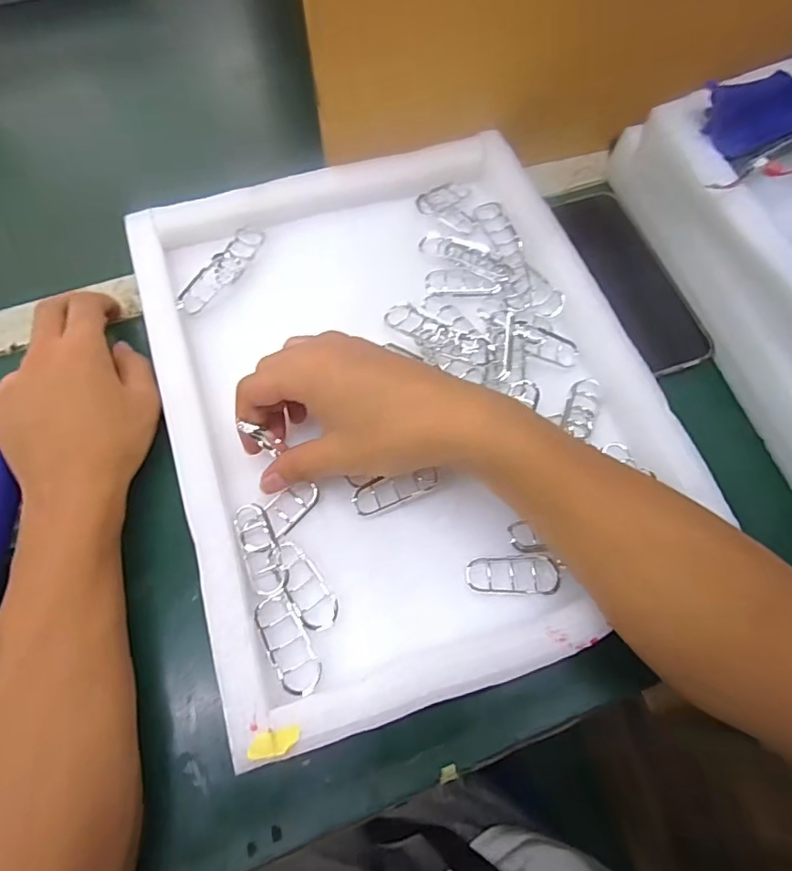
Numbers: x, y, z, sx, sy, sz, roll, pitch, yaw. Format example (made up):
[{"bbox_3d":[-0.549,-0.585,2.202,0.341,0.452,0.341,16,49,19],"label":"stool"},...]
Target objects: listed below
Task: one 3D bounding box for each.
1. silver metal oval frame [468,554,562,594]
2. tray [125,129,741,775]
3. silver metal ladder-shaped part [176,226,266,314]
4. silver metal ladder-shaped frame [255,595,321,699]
[{"bbox_3d":[0.065,0.077,0.291,0.051,0.004,0.022,3,68,-1],"label":"silver metal oval frame"},{"bbox_3d":[0.004,-0.037,0.330,0.280,0.036,0.348,-17,69,-9],"label":"tray"},{"bbox_3d":[-0.121,-0.118,0.367,0.020,0.008,0.083,28,70,9],"label":"silver metal ladder-shaped part"},{"bbox_3d":[-0.056,0.108,0.273,0.021,0.005,0.052,-25,71,-11],"label":"silver metal ladder-shaped frame"}]

